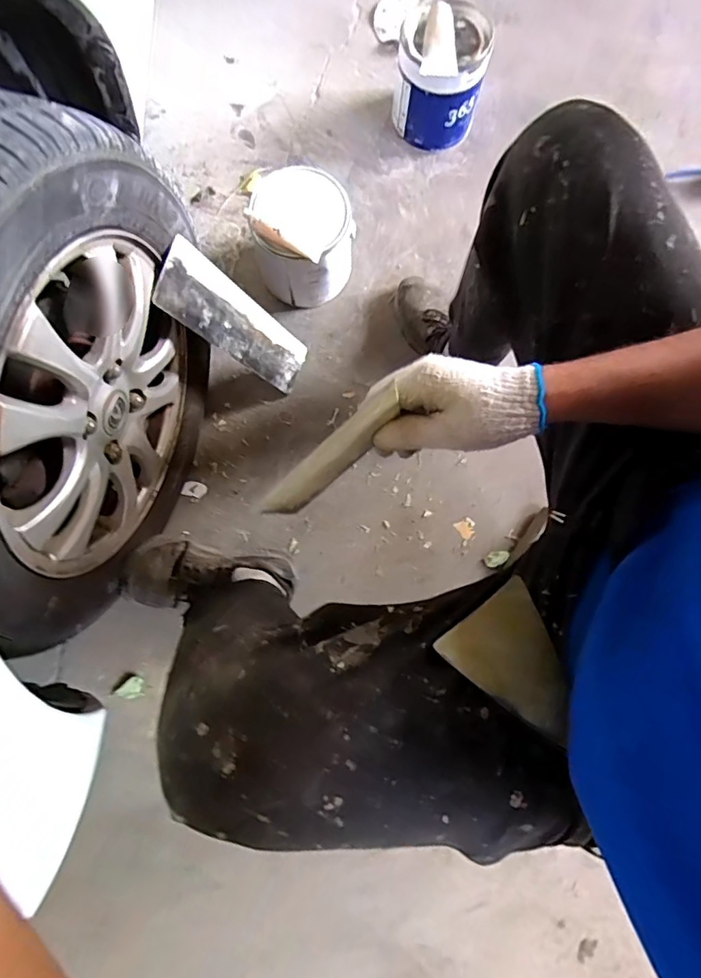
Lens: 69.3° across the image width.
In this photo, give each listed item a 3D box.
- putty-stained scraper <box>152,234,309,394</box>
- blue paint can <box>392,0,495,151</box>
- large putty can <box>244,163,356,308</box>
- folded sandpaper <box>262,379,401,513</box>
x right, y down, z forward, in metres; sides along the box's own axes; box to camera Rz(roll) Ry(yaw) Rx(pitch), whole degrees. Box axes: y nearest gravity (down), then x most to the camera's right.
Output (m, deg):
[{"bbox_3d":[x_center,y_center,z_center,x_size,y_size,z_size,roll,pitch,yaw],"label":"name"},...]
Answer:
[{"bbox_3d":[-0.154,-0.232,0.731,0.007,0.299,0.091,18,89,28],"label":"putty-stained scraper"},{"bbox_3d":[0.153,-0.710,0.876,0.143,0.158,0.149,0,80,0],"label":"blue paint can"},{"bbox_3d":[-0.076,-0.402,0.829,0.158,0.172,0.152,0,80,0],"label":"large putty can"},{"bbox_3d":[-0.013,-0.024,0.390,0.129,0.046,0.017,-43,82,20],"label":"folded sandpaper"}]

